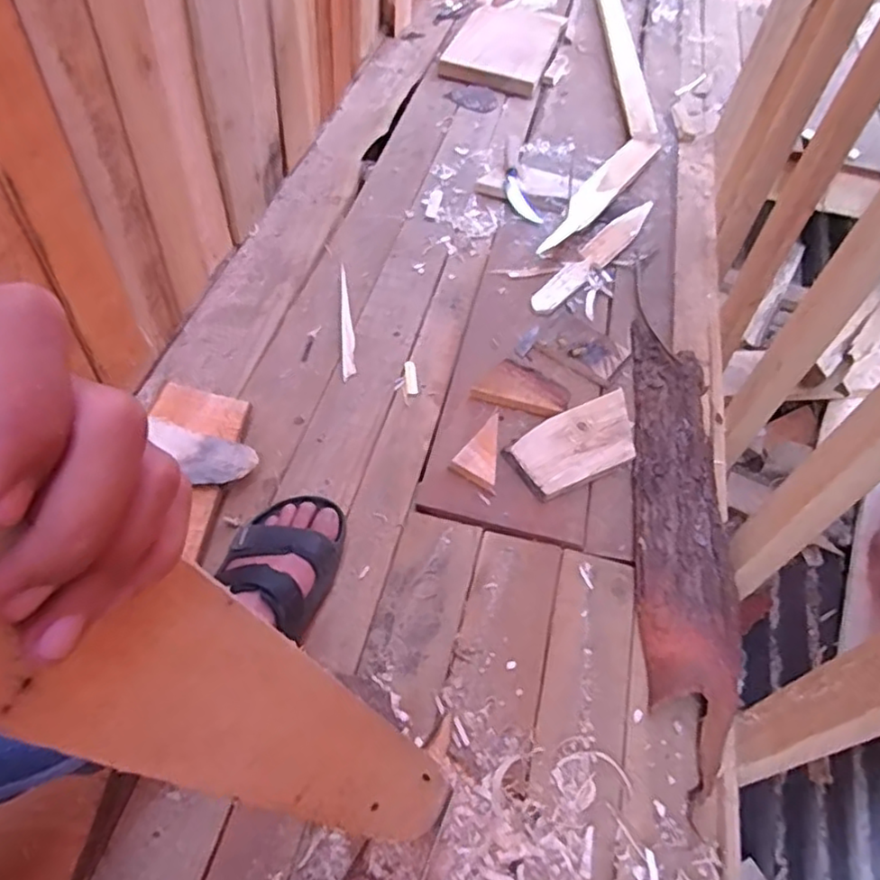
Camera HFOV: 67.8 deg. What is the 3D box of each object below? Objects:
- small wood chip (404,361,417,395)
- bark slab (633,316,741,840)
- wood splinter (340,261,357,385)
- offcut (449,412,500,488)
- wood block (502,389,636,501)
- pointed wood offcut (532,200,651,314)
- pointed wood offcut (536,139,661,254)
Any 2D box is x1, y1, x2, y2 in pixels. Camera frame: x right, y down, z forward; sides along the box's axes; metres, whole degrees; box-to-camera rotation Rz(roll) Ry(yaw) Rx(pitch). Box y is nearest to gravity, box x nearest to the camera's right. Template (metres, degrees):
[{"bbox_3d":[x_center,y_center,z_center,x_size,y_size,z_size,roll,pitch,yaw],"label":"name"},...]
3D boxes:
[{"bbox_3d":[-0.038,-0.082,0.865,0.015,0.004,0.058,-3,55,-7],"label":"small wood chip"},{"bbox_3d":[0.274,0.079,0.748,0.101,0.043,0.611,10,54,3],"label":"bark slab"},{"bbox_3d":[-0.130,-0.168,0.909,0.017,0.005,0.218,-3,55,-7],"label":"wood splinter"},{"bbox_3d":[0.046,0.008,0.786,0.052,0.020,0.099,12,54,4],"label":"offcut"},{"bbox_3d":[0.172,0.007,0.800,0.182,0.022,0.093,-30,62,-23],"label":"wood block"},{"bbox_3d":[0.247,-0.292,1.029,0.046,0.015,0.330,36,59,20],"label":"pointed wood offcut"},{"bbox_3d":[0.271,-0.419,1.101,0.057,0.025,0.440,29,51,14],"label":"pointed wood offcut"}]

